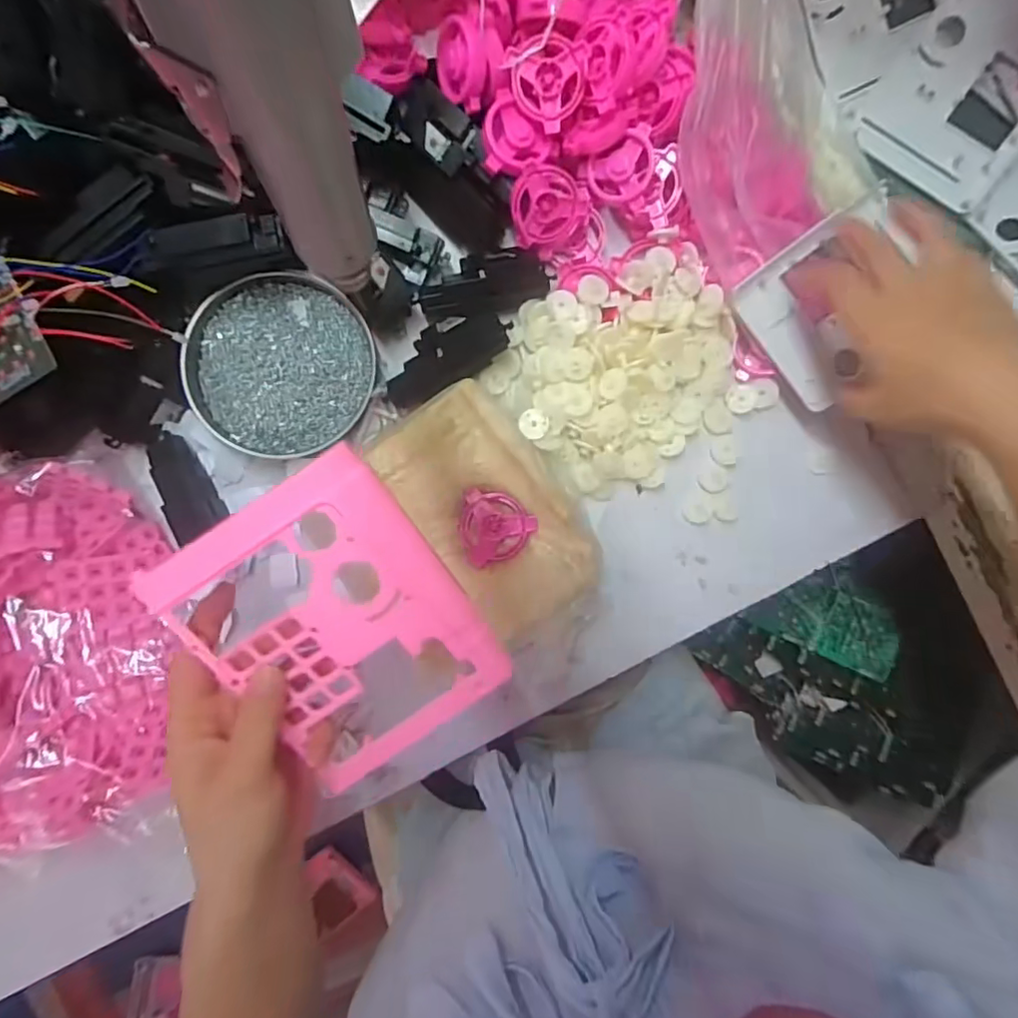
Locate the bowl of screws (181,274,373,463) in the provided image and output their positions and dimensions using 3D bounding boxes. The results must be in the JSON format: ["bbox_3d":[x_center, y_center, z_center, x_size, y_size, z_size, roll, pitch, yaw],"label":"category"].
[{"bbox_3d":[-0.170,-0.107,0.425,0.134,0.026,0.131,0,90,-2],"label":"bowl of screws"}]

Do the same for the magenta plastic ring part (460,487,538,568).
[{"bbox_3d":[-0.009,0.010,0.423,0.054,0.004,0.054,-18,90,-2],"label":"magenta plastic ring part"}]

